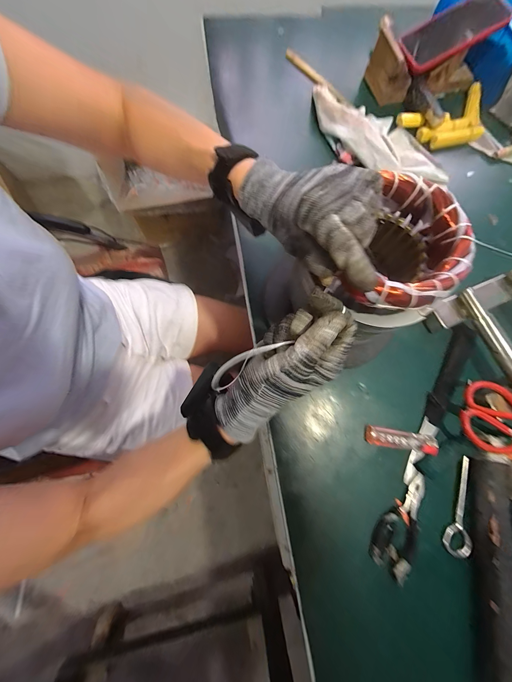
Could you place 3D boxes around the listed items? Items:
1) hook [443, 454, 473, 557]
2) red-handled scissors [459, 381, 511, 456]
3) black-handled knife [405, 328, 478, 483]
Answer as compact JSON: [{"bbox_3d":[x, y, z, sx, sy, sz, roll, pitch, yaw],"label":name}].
[{"bbox_3d":[0.266,0.212,0.319,0.029,0.008,0.114,25,76,5],"label":"hook"},{"bbox_3d":[0.337,0.113,0.327,0.140,0.023,0.084,21,75,4],"label":"red-handled scissors"},{"bbox_3d":[0.258,0.082,0.350,0.026,0.011,0.238,29,76,6],"label":"black-handled knife"}]

